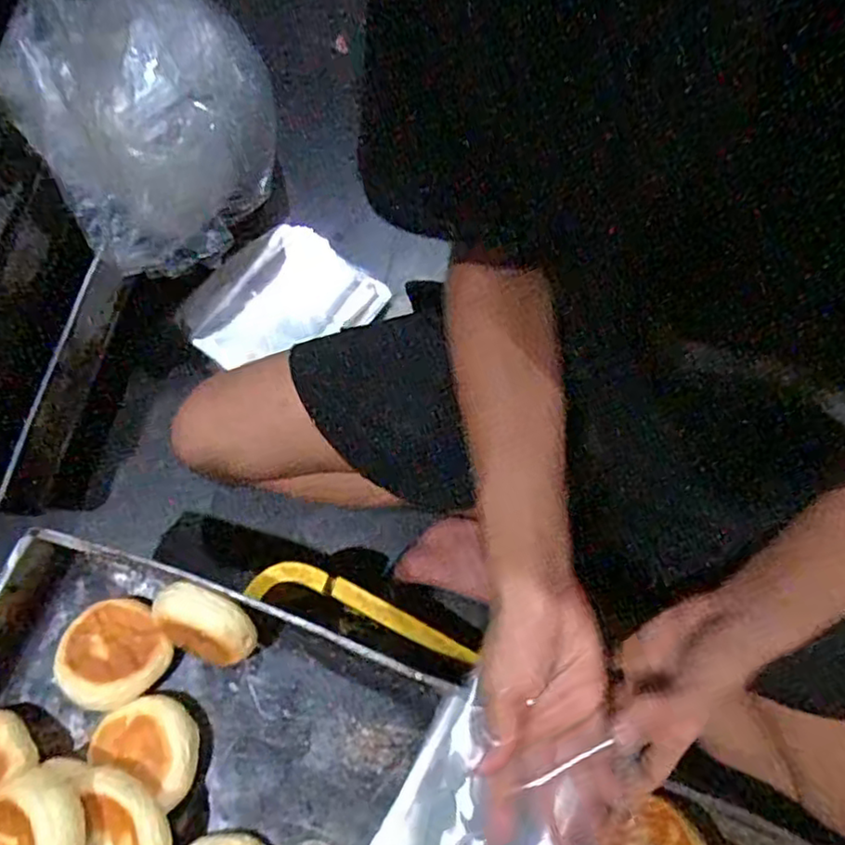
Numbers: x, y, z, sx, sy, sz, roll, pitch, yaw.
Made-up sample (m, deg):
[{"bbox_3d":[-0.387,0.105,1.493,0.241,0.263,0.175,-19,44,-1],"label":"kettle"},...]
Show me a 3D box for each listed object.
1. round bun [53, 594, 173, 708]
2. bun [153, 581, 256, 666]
[{"bbox_3d":[-0.279,0.204,0.597,0.087,0.050,0.085,-34,76,-13],"label":"round bun"},{"bbox_3d":[-0.192,0.178,0.592,0.087,0.068,0.041,12,38,-5],"label":"bun"}]

